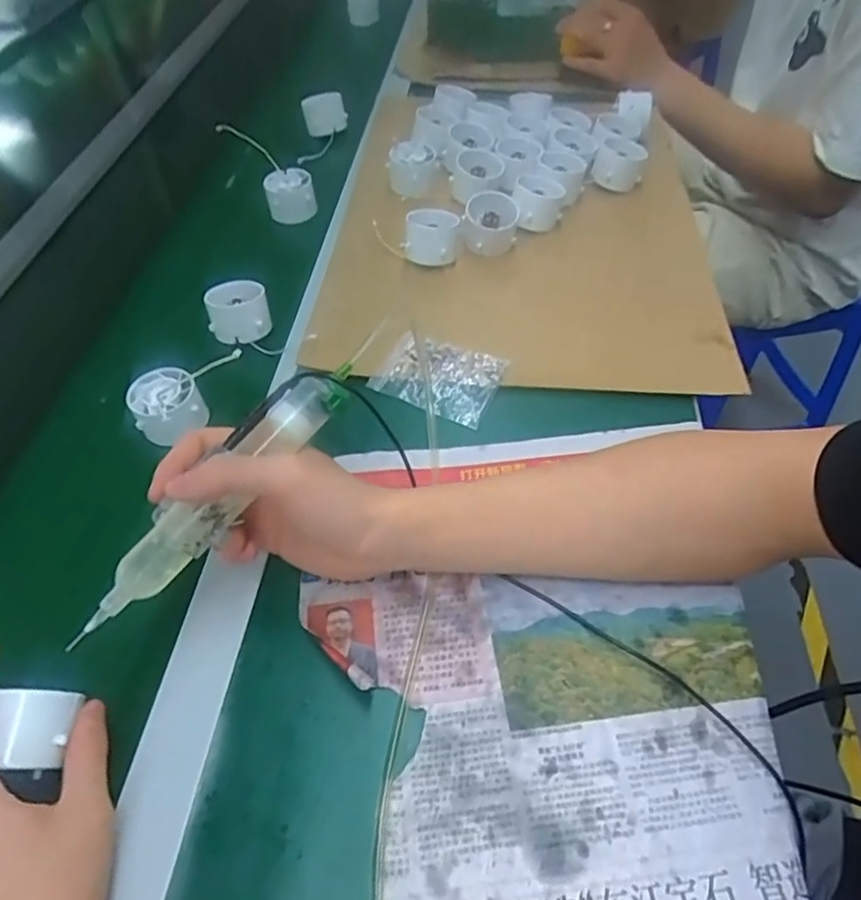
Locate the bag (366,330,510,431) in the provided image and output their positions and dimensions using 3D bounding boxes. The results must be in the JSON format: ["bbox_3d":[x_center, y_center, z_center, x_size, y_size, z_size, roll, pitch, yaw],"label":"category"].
[{"bbox_3d":[0.006,-0.062,0.508,0.097,0.011,0.071,21,56,17],"label":"bag"}]

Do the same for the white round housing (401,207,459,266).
[{"bbox_3d":[0.001,-0.202,0.595,0.049,0.037,0.049,1,51,3],"label":"white round housing"}]

